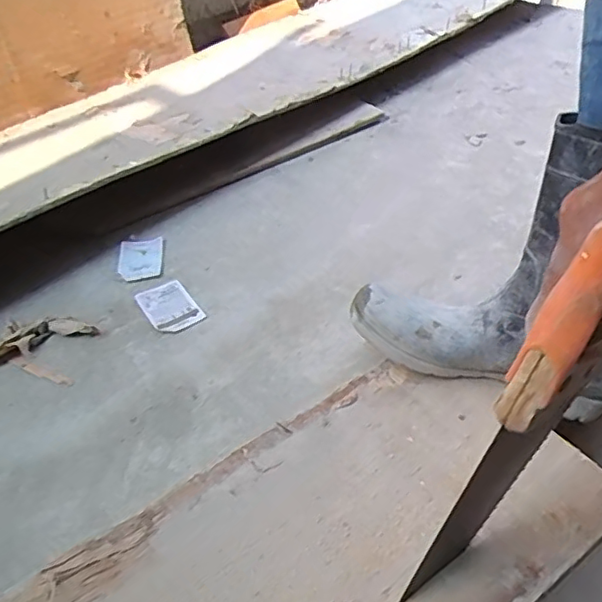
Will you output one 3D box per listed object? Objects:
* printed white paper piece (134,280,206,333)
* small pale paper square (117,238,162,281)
[{"bbox_3d":[-0.164,0.006,0.726,0.058,0.006,0.084,-27,47,-22],"label":"printed white paper piece"},{"bbox_3d":[-0.220,-0.058,0.802,0.058,0.005,0.079,-7,43,-3],"label":"small pale paper square"}]

